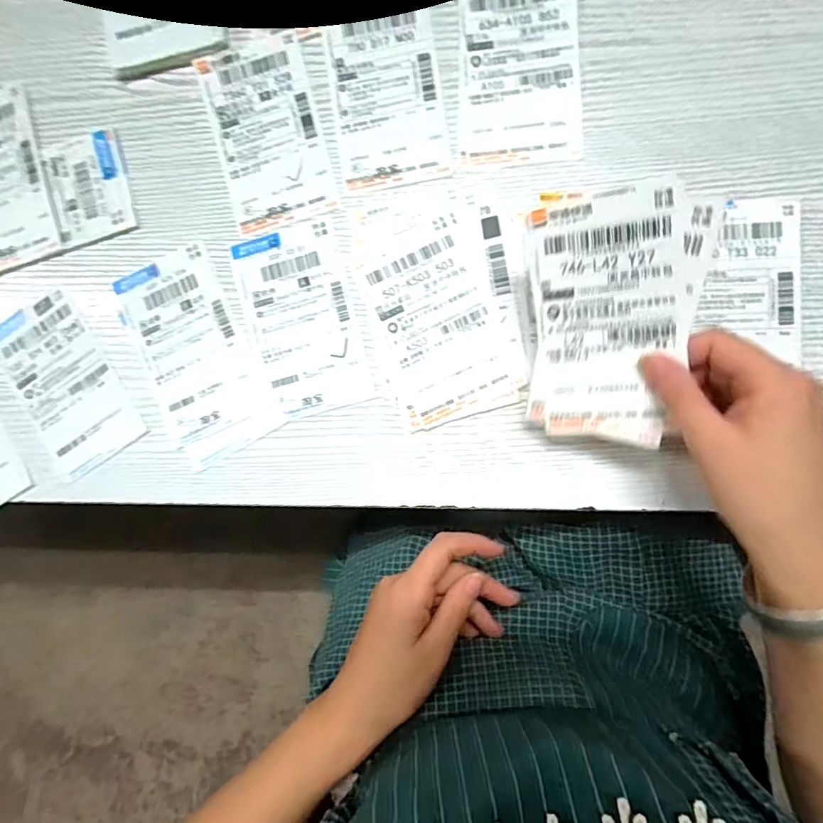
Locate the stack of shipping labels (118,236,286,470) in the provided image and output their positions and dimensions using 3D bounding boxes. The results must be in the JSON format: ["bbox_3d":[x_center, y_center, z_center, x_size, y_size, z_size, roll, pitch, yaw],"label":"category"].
[{"bbox_3d":[-0.152,-0.039,0.356,0.077,0.004,0.143,-26,87,6],"label":"stack of shipping labels"}]

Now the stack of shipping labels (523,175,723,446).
[{"bbox_3d":[0.111,-0.050,0.276,0.088,0.004,0.136,4,109,26],"label":"stack of shipping labels"}]

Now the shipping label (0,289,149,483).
[{"bbox_3d":[-0.253,-0.021,0.369,0.072,0.004,0.127,-31,87,6],"label":"shipping label"}]

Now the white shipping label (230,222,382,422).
[{"bbox_3d":[-0.073,-0.063,0.347,0.070,0.004,0.129,-18,88,6],"label":"white shipping label"}]

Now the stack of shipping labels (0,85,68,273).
[{"bbox_3d":[-0.306,-0.171,0.372,0.079,0.004,0.129,-16,88,6],"label":"stack of shipping labels"}]

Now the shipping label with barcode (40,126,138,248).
[{"bbox_3d":[-0.234,-0.161,0.364,0.060,0.004,0.075,-14,89,6],"label":"shipping label with barcode"}]

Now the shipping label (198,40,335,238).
[{"bbox_3d":[-0.101,-0.194,0.353,0.072,0.004,0.126,-14,89,6],"label":"shipping label"}]

